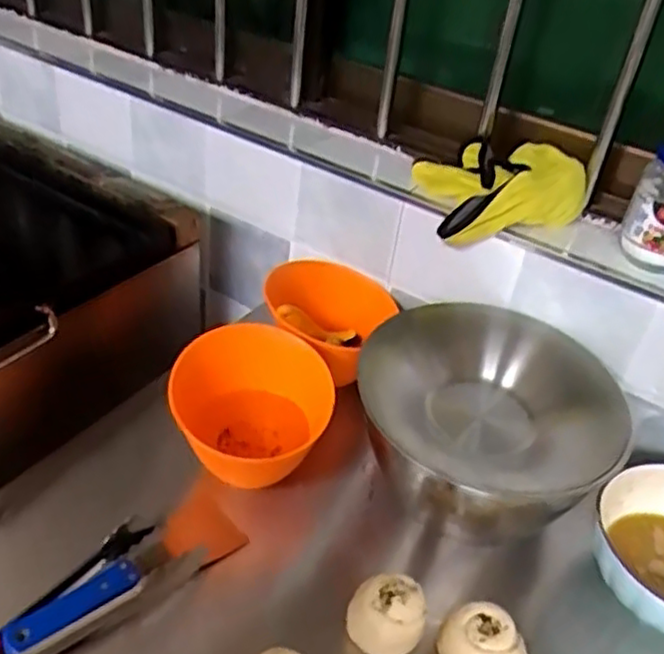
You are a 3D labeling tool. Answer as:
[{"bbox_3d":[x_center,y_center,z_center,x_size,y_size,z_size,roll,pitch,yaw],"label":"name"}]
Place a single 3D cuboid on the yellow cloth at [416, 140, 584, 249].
[{"bbox_3d":[0.193,-0.167,0.813,0.158,0.071,0.143,-3,38,-14],"label":"yellow cloth"}]

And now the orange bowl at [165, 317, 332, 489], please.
[{"bbox_3d":[-0.083,0.088,0.735,0.170,0.103,0.149,2,37,-7],"label":"orange bowl"}]

